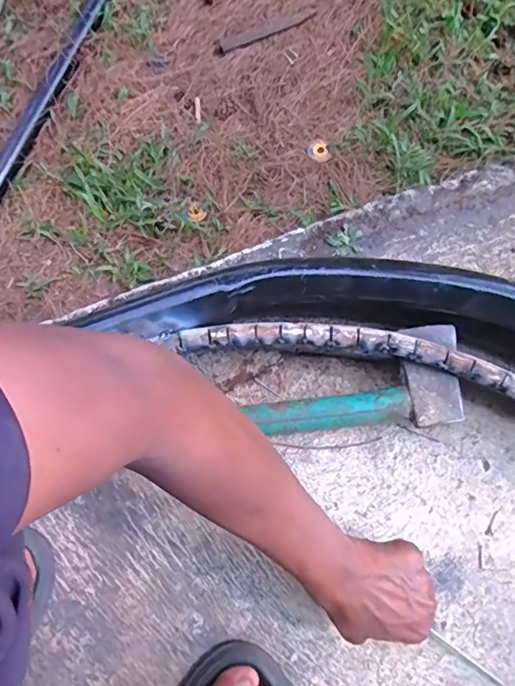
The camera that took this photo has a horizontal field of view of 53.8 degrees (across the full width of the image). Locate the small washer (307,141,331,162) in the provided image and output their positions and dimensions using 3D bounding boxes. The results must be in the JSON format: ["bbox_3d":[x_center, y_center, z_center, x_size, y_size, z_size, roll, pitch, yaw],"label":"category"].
[{"bbox_3d":[0.132,-0.415,1.101,0.045,0.011,0.057,-16,78,-3],"label":"small washer"}]

